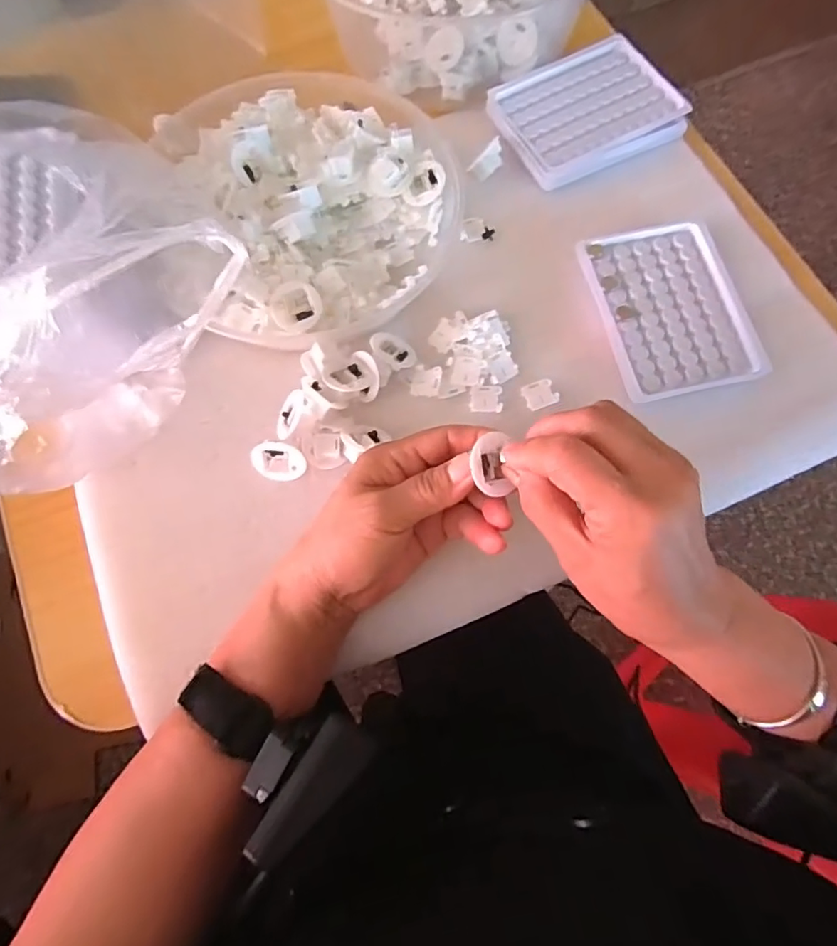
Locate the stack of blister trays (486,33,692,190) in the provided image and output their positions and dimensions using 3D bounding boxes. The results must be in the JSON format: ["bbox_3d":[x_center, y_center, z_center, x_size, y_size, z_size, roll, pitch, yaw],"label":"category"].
[{"bbox_3d":[0.133,-0.286,0.421,0.134,0.013,0.110,-26,77,-9],"label":"stack of blister trays"}]

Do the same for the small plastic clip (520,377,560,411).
[{"bbox_3d":[0.082,-0.053,0.362,0.022,0.004,0.019,-19,74,-5],"label":"small plastic clip"}]

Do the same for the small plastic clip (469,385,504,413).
[{"bbox_3d":[0.045,-0.050,0.359,0.022,0.004,0.018,-1,73,0],"label":"small plastic clip"}]

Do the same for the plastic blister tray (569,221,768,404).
[{"bbox_3d":[0.174,-0.117,0.373,0.097,0.008,0.131,-12,74,-3],"label":"plastic blister tray"}]

